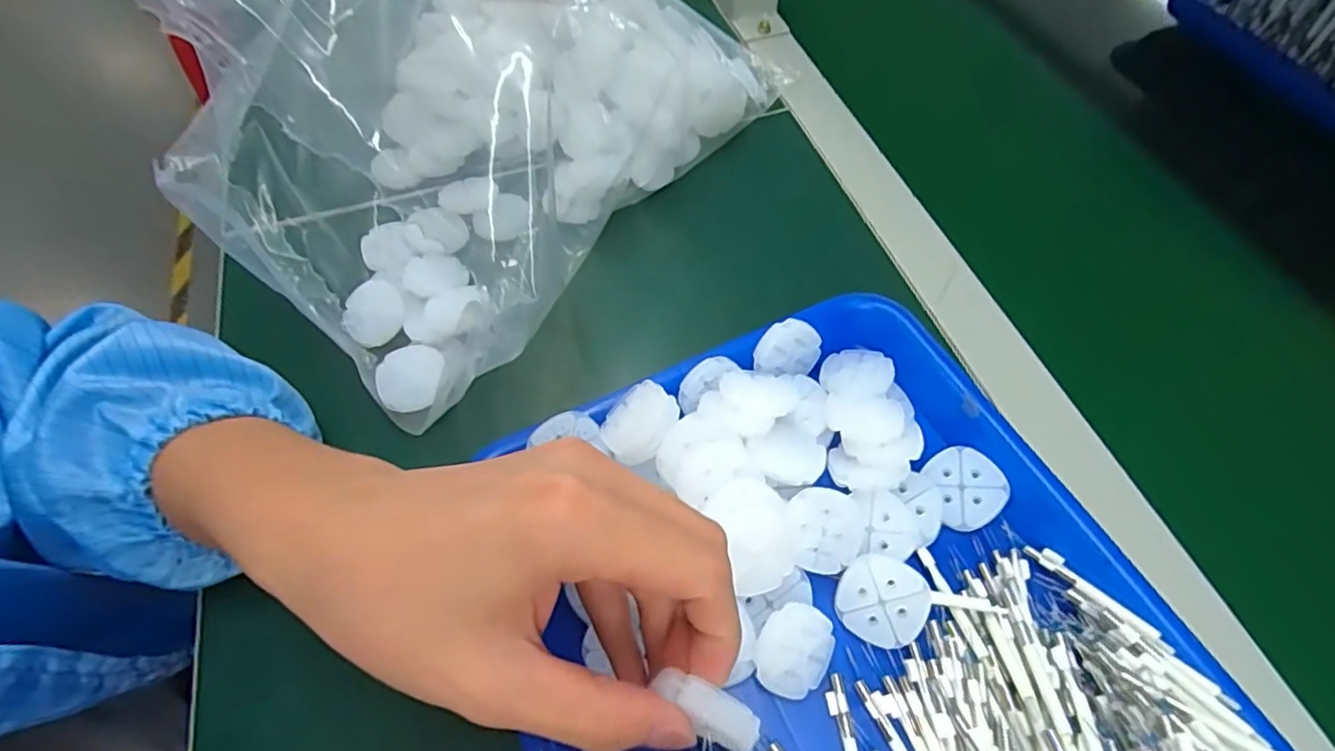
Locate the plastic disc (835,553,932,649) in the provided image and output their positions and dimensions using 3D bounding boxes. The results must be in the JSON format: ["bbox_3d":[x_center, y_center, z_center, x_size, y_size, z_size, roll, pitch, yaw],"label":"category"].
[{"bbox_3d":[0.090,0.094,0.259,0.035,0.004,0.035,-1,84,14],"label":"plastic disc"}]

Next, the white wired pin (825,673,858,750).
[{"bbox_3d":[0.070,0.147,0.239,0.007,0.004,0.058,-7,59,-2],"label":"white wired pin"}]

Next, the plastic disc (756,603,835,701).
[{"bbox_3d":[0.051,0.109,0.247,0.035,0.005,0.034,-1,92,-25],"label":"plastic disc"}]

